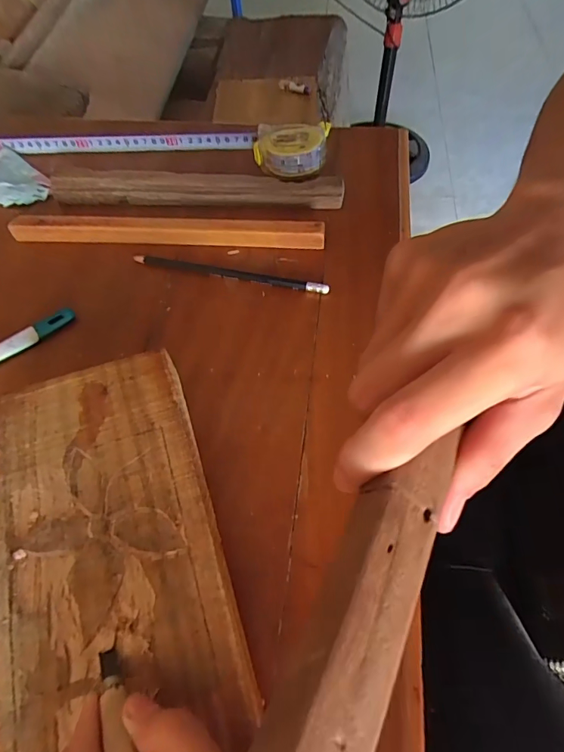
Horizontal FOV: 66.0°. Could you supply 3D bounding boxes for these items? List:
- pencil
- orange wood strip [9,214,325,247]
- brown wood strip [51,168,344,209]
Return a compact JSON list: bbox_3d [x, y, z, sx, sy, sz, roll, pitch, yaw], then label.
[{"bbox_3d":[-0.046,-0.089,0.376,0.174,0.008,0.011,10,60,9],"label":"pencil"},{"bbox_3d":[-0.108,-0.134,0.400,0.289,0.020,0.016,4,59,5],"label":"orange wood strip"},{"bbox_3d":[-0.085,-0.185,0.428,0.285,0.024,0.025,3,59,4],"label":"brown wood strip"}]

